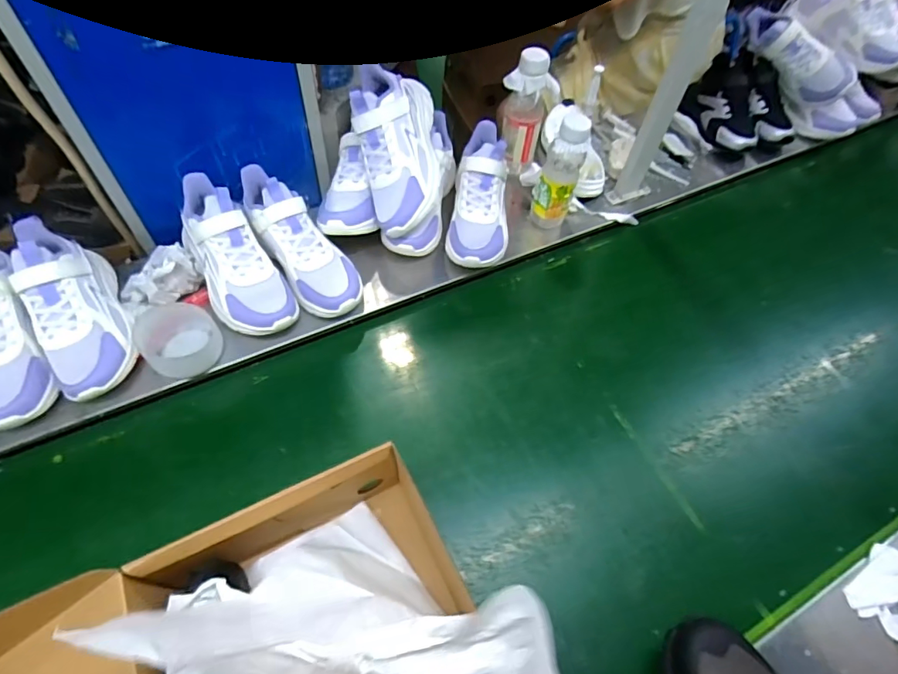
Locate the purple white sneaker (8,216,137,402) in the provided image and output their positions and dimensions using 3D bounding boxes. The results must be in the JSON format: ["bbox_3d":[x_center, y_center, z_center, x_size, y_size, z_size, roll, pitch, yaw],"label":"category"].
[{"bbox_3d":[-0.463,-0.037,0.615,0.089,0.105,0.238,-22,79,-17],"label":"purple white sneaker"}]

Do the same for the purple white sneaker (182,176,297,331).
[{"bbox_3d":[-0.295,-0.107,0.660,0.094,0.085,0.237,-30,85,-22],"label":"purple white sneaker"}]

